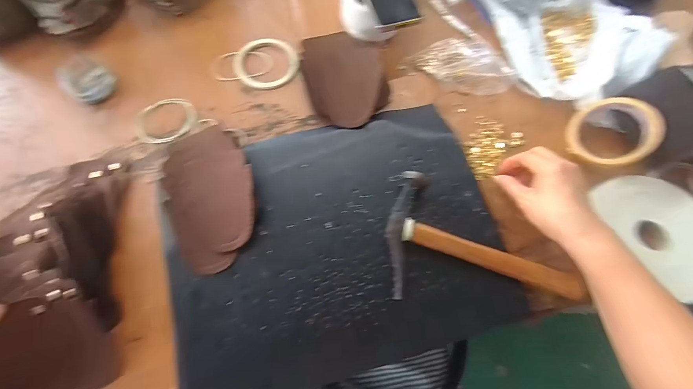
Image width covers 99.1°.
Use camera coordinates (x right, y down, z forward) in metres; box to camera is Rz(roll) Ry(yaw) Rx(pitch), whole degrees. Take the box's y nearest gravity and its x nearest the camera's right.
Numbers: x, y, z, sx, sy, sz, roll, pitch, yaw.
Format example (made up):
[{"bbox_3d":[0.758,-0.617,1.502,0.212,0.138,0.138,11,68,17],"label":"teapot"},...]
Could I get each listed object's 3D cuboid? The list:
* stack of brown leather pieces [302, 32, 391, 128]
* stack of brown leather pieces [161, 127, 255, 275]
[{"bbox_3d":[0.000,-0.171,0.445,0.122,0.041,0.155,-17,74,-7],"label":"stack of brown leather pieces"},{"bbox_3d":[-0.168,0.001,0.375,0.101,0.026,0.178,-22,74,-8],"label":"stack of brown leather pieces"}]

